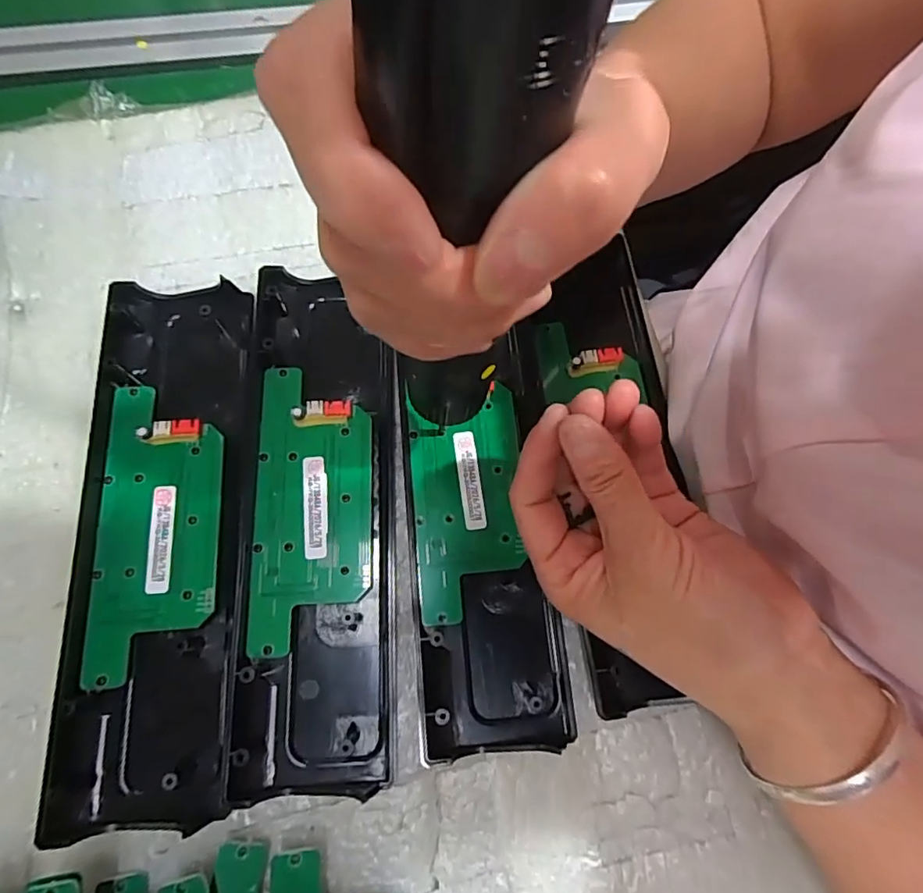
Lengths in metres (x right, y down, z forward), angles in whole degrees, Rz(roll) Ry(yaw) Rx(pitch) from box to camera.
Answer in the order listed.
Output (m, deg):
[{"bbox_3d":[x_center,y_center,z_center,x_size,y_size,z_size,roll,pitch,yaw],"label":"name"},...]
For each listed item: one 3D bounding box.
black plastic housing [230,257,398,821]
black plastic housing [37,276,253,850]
[{"bbox_3d":[-0.067,0.028,0.259,0.069,0.016,0.241,-2,74,-4],"label":"black plastic housing"},{"bbox_3d":[-0.143,0.035,0.251,0.071,0.017,0.245,-3,74,-4],"label":"black plastic housing"}]

